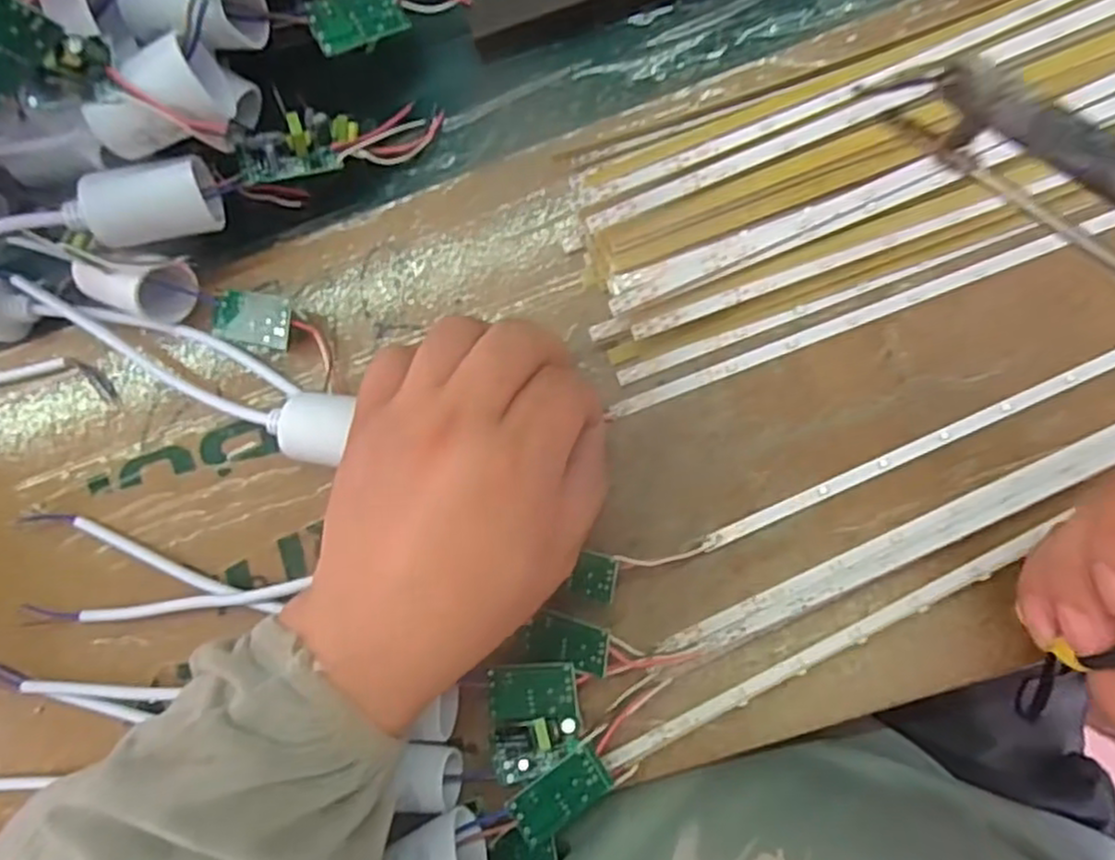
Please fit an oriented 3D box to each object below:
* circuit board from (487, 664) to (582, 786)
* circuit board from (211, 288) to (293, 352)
[{"bbox_3d":[-0.009,0.116,0.288,0.035,0.015,0.046,-6,88,6],"label":"circuit board"},{"bbox_3d":[-0.128,-0.046,0.304,0.036,0.004,0.021,11,99,15],"label":"circuit board"}]

